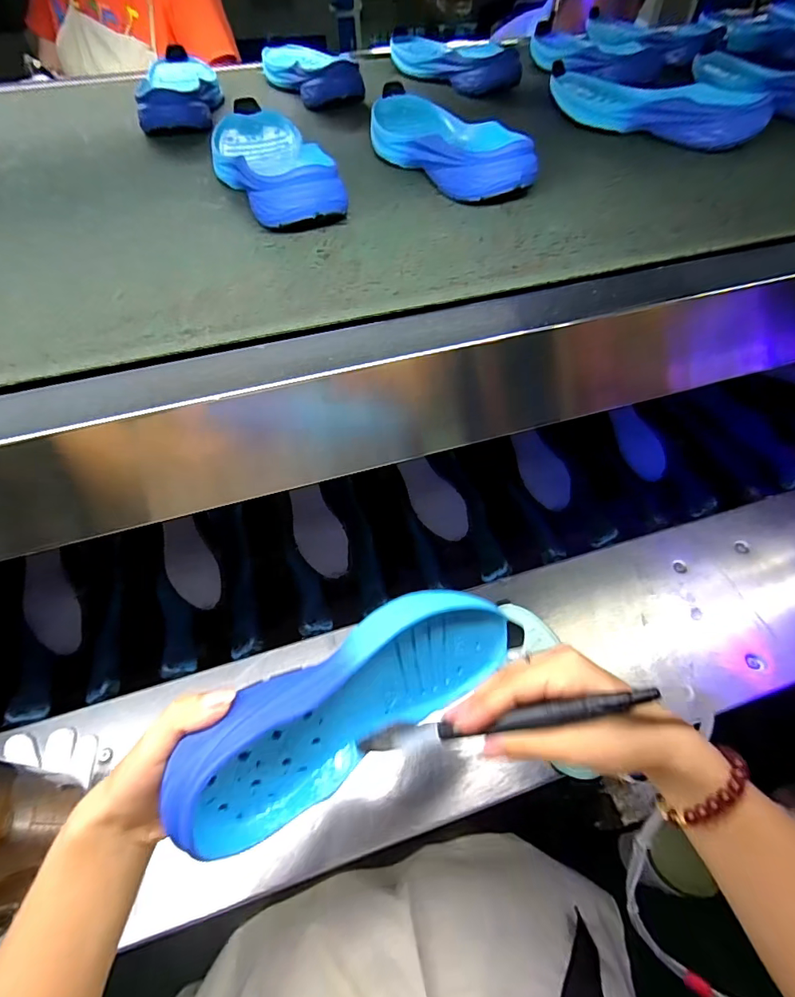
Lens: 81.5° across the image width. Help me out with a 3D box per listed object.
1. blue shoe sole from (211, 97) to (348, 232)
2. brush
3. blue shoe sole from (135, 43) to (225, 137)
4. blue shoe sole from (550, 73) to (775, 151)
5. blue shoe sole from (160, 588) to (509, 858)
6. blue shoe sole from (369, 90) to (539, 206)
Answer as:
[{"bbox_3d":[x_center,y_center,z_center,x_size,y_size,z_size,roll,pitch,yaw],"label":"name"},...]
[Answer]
[{"bbox_3d":[-0.124,-0.325,0.431,0.087,0.041,0.247,-20,59,-12],"label":"blue shoe sole"},{"bbox_3d":[0.059,0.133,0.277,0.181,0.022,0.015,-20,55,21],"label":"brush"},{"bbox_3d":[-0.274,-0.520,0.572,0.092,0.039,0.241,-11,58,-7],"label":"blue shoe sole"},{"bbox_3d":[0.274,-0.441,0.508,0.092,0.042,0.234,-33,63,-19],"label":"blue shoe sole"},{"bbox_3d":[-0.023,0.130,0.309,0.237,0.097,0.048,-20,22,-30],"label":"blue shoe sole"},{"bbox_3d":[0.036,-0.356,0.452,0.087,0.037,0.242,-21,60,-12],"label":"blue shoe sole"}]

